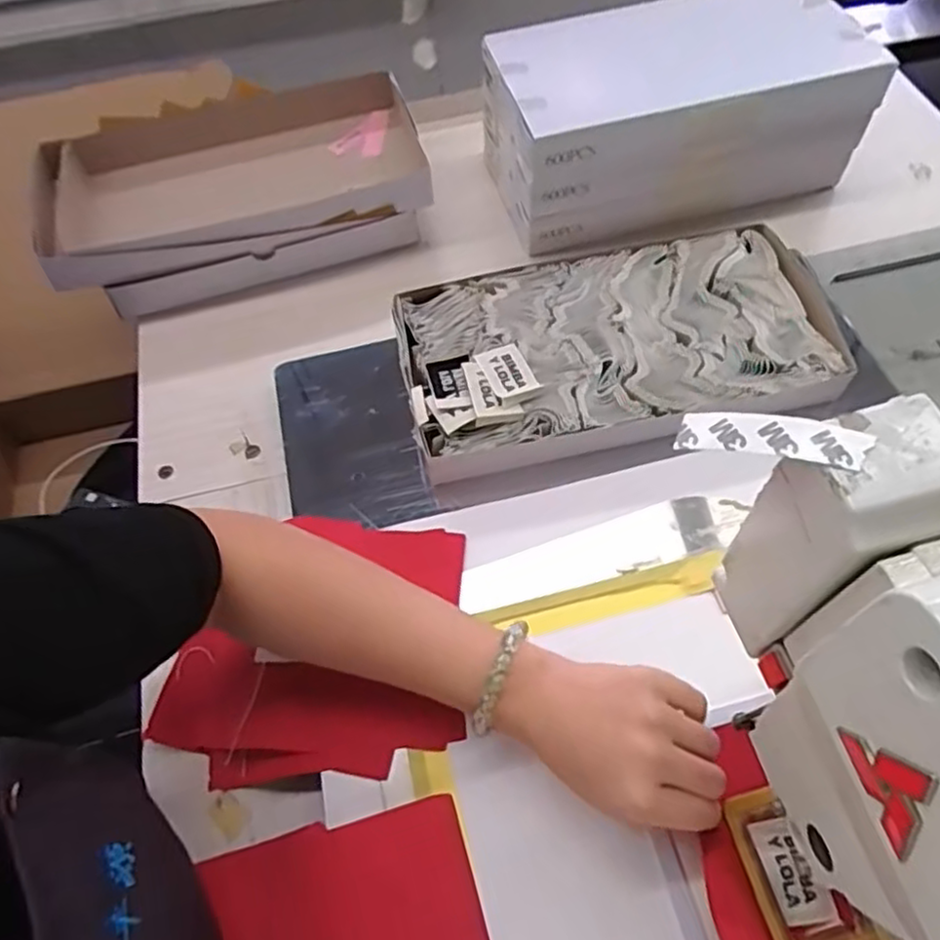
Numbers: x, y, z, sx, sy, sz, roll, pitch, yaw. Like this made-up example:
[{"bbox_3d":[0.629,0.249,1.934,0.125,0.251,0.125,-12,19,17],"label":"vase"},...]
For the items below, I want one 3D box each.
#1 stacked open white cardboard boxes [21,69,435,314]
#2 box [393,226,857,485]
[{"bbox_3d":[-0.218,-0.258,0.652,0.347,0.079,0.186,-16,61,-5],"label":"stacked open white cardboard boxes"},{"bbox_3d":[0.112,-0.092,0.532,0.313,0.048,0.165,-10,61,-2],"label":"box"}]

